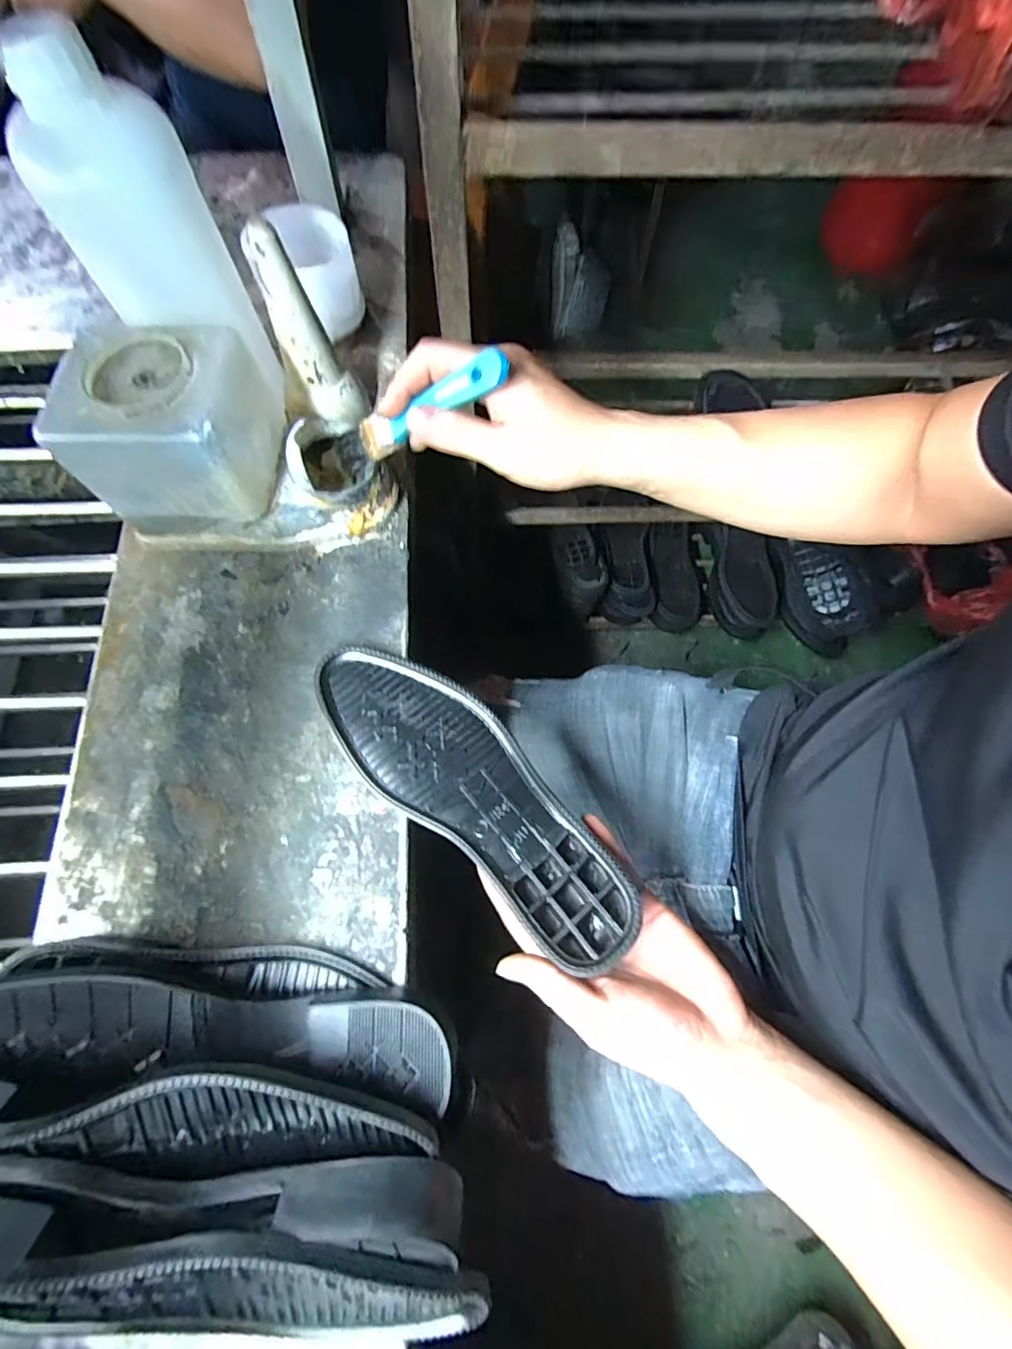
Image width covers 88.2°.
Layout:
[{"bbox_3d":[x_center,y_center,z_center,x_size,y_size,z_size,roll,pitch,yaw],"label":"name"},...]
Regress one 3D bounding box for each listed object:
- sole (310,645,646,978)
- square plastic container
[{"bbox_3d":[-0.026,0.075,0.356,0.264,0.024,0.086,41,75,16],"label":"sole"},{"bbox_3d":[-0.231,-0.177,0.366,0.117,0.083,0.103,1,70,0],"label":"square plastic container"}]

